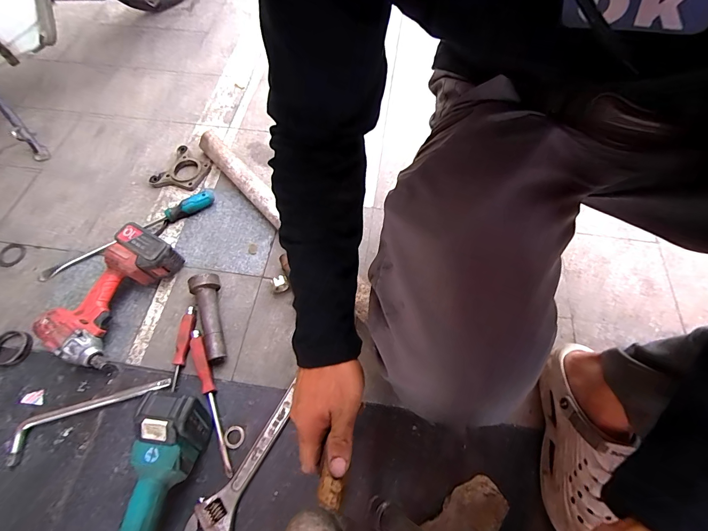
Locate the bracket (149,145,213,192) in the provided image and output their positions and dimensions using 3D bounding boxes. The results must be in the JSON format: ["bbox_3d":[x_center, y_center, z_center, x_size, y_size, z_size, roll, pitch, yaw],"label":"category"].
[{"bbox_3d":[-0.398,-0.217,0.779,0.108,0.015,0.122,25,66,12],"label":"bracket"}]

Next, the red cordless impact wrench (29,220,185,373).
[{"bbox_3d":[-0.434,0.052,0.610,0.141,0.078,0.242,26,66,13],"label":"red cordless impact wrench"}]

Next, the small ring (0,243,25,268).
[{"bbox_3d":[-0.704,-0.020,0.691,0.058,0.008,0.052,22,65,11],"label":"small ring"}]

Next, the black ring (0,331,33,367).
[{"bbox_3d":[-0.607,0.147,0.595,0.064,0.007,0.061,0,63,0],"label":"black ring"}]

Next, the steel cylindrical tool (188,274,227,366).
[{"bbox_3d":[-0.264,0.094,0.599,0.052,0.056,0.154,-10,63,-5],"label":"steel cylindrical tool"}]

